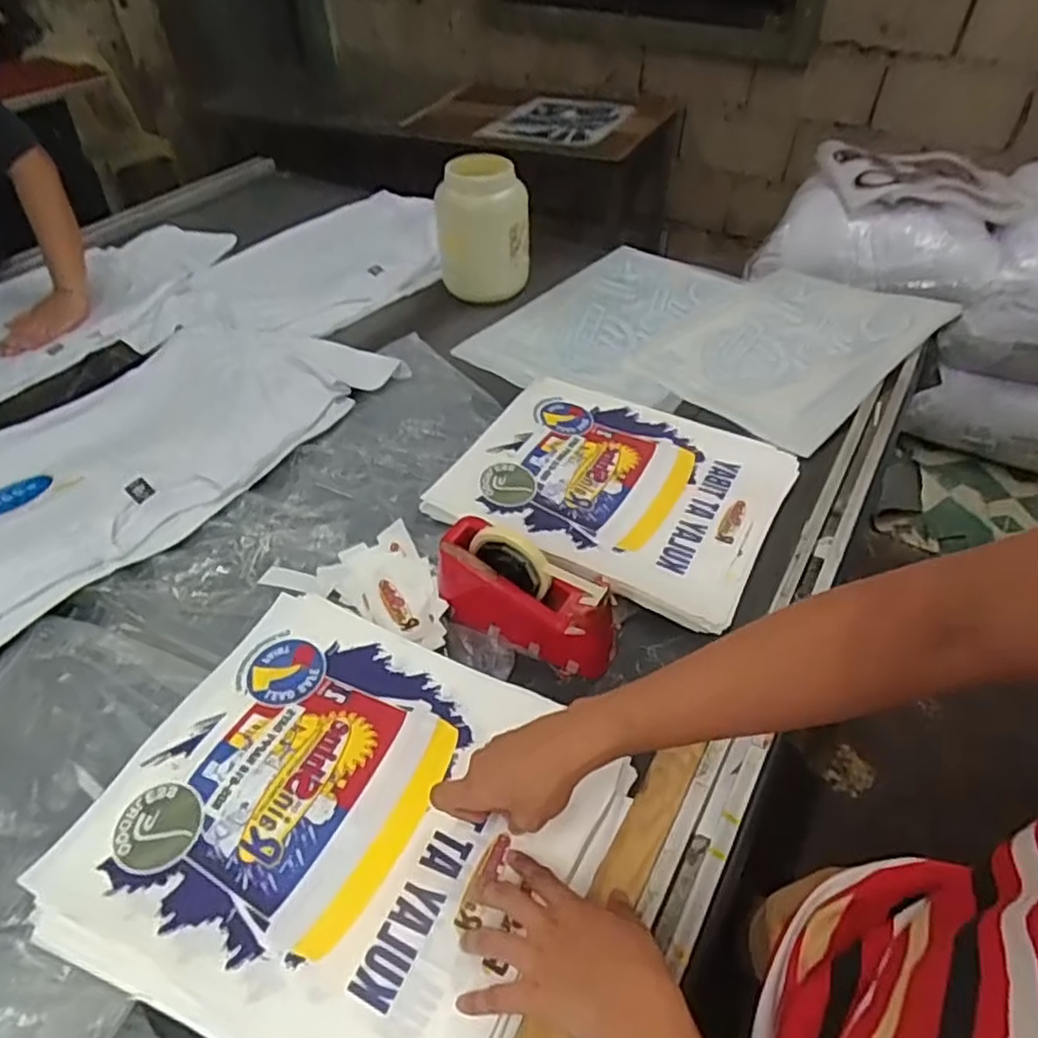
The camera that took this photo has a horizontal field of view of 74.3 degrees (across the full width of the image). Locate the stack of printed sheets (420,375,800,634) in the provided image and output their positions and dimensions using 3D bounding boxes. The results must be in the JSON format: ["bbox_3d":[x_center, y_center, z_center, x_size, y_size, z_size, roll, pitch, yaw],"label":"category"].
[{"bbox_3d":[0.134,-0.057,0.903,0.391,0.033,0.353,21,48,23],"label":"stack of printed sheets"}]

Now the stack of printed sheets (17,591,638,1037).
[{"bbox_3d":[-0.150,0.259,0.593,0.406,0.037,0.339,17,47,20],"label":"stack of printed sheets"}]

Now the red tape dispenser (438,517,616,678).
[{"bbox_3d":[0.009,0.081,0.729,0.203,0.114,0.074,26,51,24],"label":"red tape dispenser"}]

